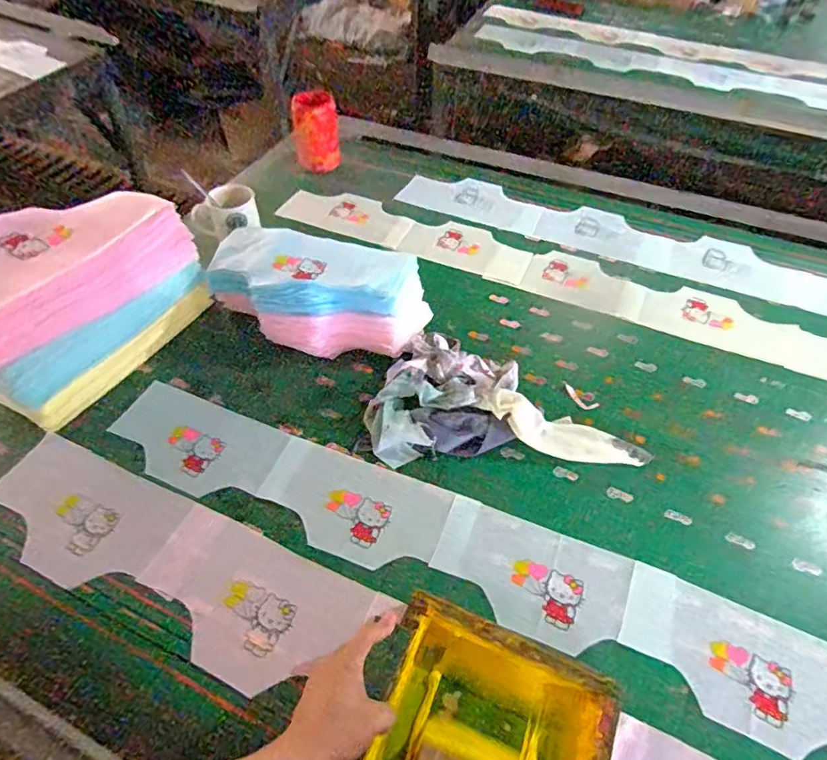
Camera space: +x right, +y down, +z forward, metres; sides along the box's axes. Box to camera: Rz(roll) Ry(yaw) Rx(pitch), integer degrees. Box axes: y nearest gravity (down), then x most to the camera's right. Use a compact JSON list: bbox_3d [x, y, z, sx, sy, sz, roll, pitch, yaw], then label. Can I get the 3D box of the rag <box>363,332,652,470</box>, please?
[{"bbox_3d":[0.127,0.020,0.786,0.390,0.056,0.214,1,51,-1],"label":"rag"}]

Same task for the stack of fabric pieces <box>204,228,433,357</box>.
[{"bbox_3d":[-0.162,-0.141,0.878,0.353,0.117,0.184,12,53,10],"label":"stack of fabric pieces"}]

